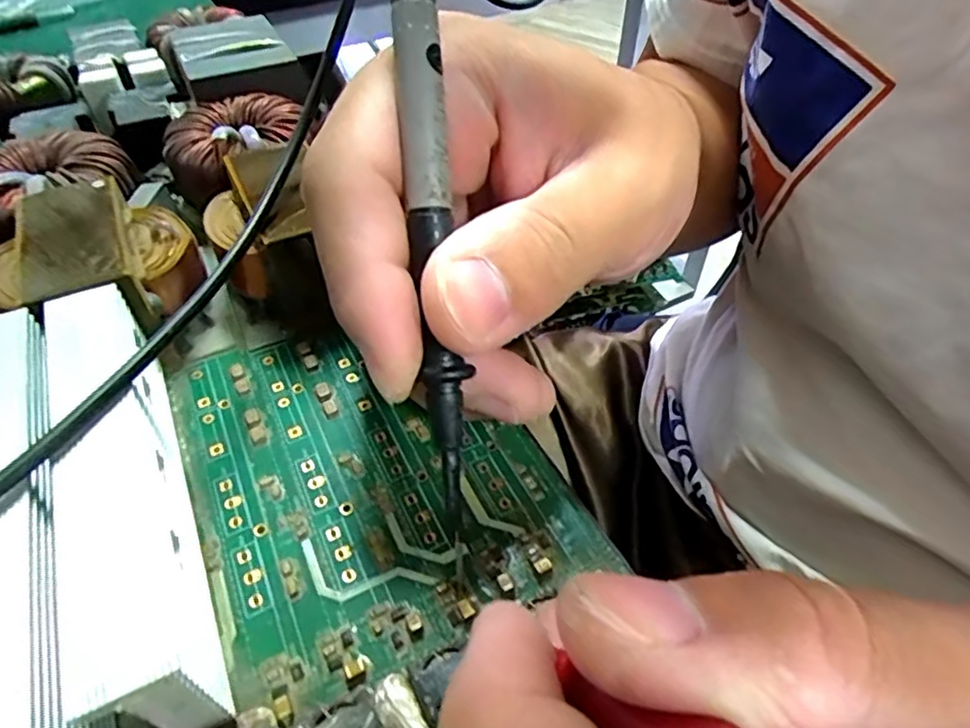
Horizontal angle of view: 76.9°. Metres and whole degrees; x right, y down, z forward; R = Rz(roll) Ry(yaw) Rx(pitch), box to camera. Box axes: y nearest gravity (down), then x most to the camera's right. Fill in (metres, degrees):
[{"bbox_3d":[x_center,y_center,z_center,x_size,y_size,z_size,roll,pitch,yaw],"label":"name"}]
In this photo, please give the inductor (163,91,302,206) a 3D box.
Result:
[{"bbox_3d":[-0.089,-0.078,0.215,0.039,0.019,0.048,16,49,14],"label":"inductor"}]

